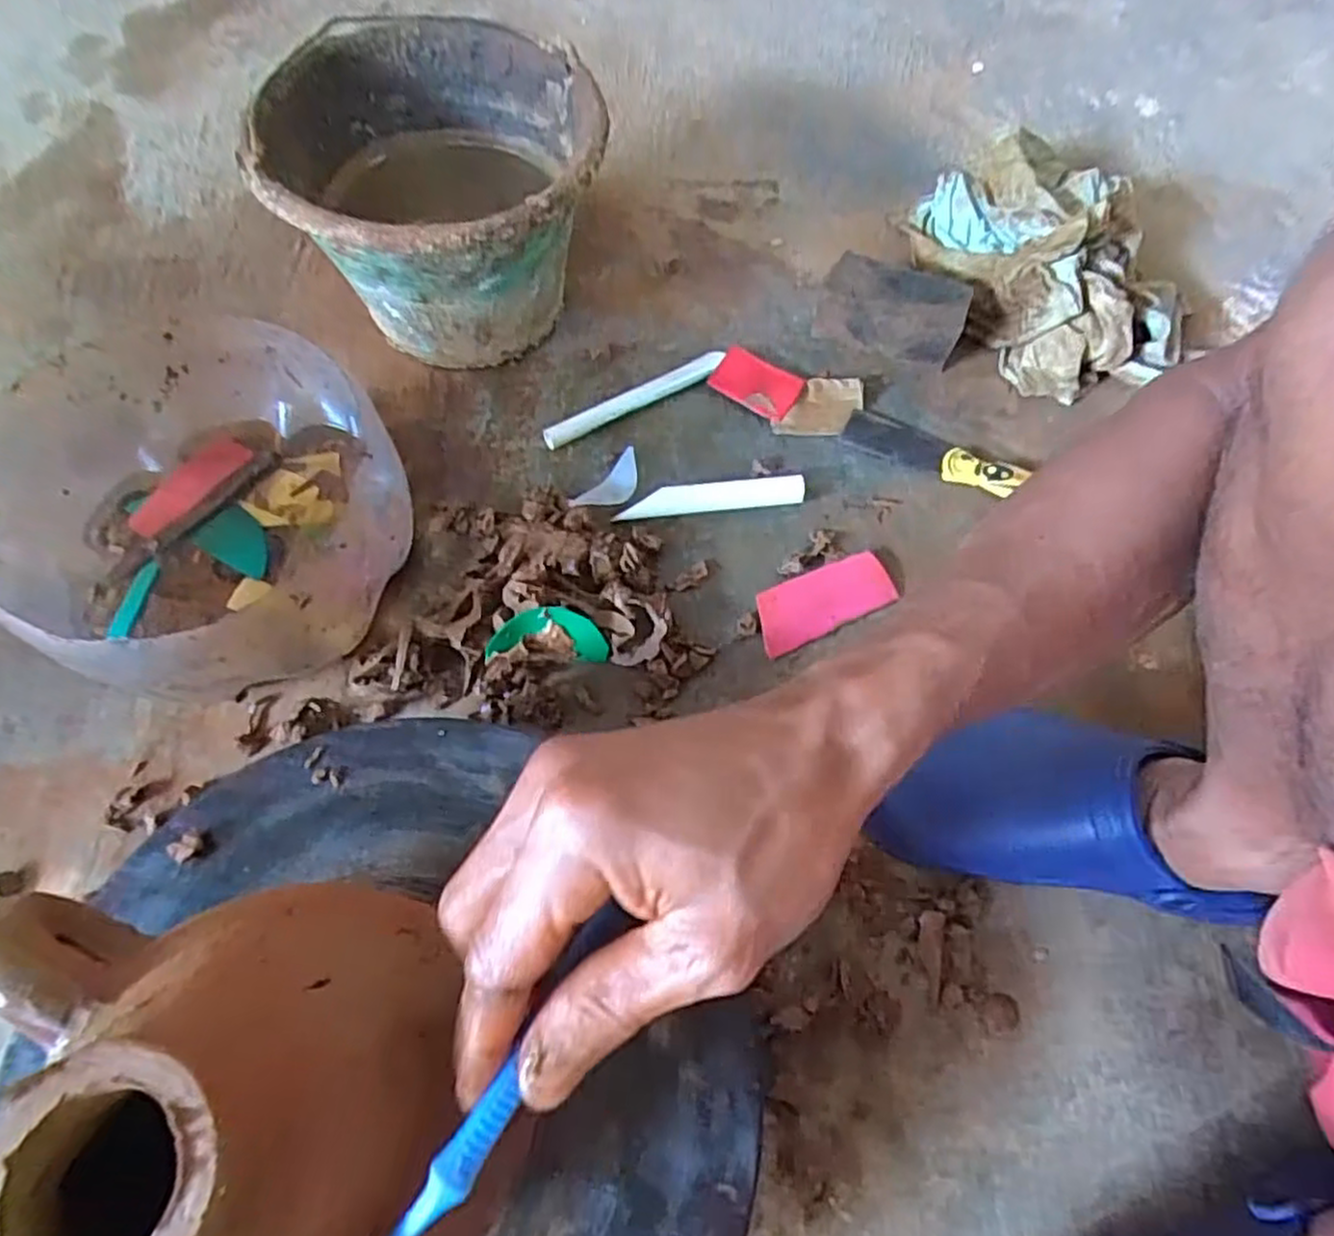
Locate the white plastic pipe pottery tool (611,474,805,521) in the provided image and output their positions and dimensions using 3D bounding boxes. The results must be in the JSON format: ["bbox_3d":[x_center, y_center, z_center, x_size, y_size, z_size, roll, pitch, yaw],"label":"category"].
[{"bbox_3d":[0.035,-0.094,0.591,0.143,0.023,0.016,-5,64,-4],"label":"white plastic pipe pottery tool"}]

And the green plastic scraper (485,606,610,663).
[{"bbox_3d":[-0.079,0.012,0.519,0.081,0.041,0.009,7,23,-17],"label":"green plastic scraper"}]

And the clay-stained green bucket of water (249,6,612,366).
[{"bbox_3d":[-0.179,-0.338,0.631,0.246,0.168,0.273,-2,64,-3],"label":"clay-stained green bucket of water"}]

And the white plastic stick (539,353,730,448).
[{"bbox_3d":[-0.026,-0.185,0.639,0.167,0.021,0.020,-29,68,-15],"label":"white plastic stick"}]

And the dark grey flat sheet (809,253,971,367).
[{"bbox_3d":[0.194,-0.266,0.659,0.120,0.057,0.061,19,65,7],"label":"dark grey flat sheet"}]

